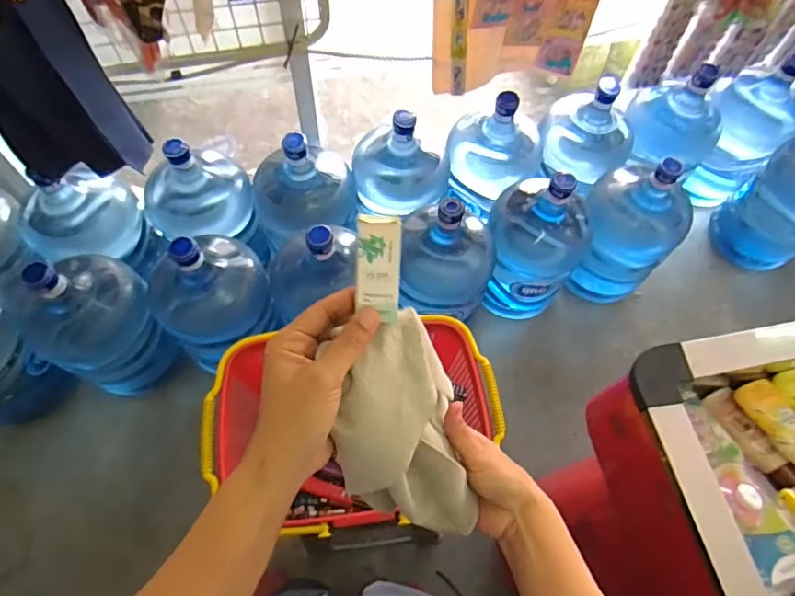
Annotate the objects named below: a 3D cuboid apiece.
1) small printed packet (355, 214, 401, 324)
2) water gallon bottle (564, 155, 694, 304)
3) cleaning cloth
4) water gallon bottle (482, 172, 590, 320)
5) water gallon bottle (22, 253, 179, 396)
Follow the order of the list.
[{"bbox_3d":[-0.012,-0.019,0.349,0.029,0.008,0.071,-2,107,-3],"label":"small printed packet"},{"bbox_3d":[0.625,-0.198,1.416,0.260,0.455,0.260,-41,71,-19],"label":"water gallon bottle"},{"bbox_3d":[0.005,0.114,0.410,0.100,0.198,0.057,-26,34,-14],"label":"cleaning cloth"},{"bbox_3d":[0.365,-0.151,1.394,0.257,0.456,0.281,1,64,-1],"label":"water gallon bottle"},{"bbox_3d":[-0.701,0.045,1.228,0.239,0.431,0.248,20,65,8],"label":"water gallon bottle"}]

